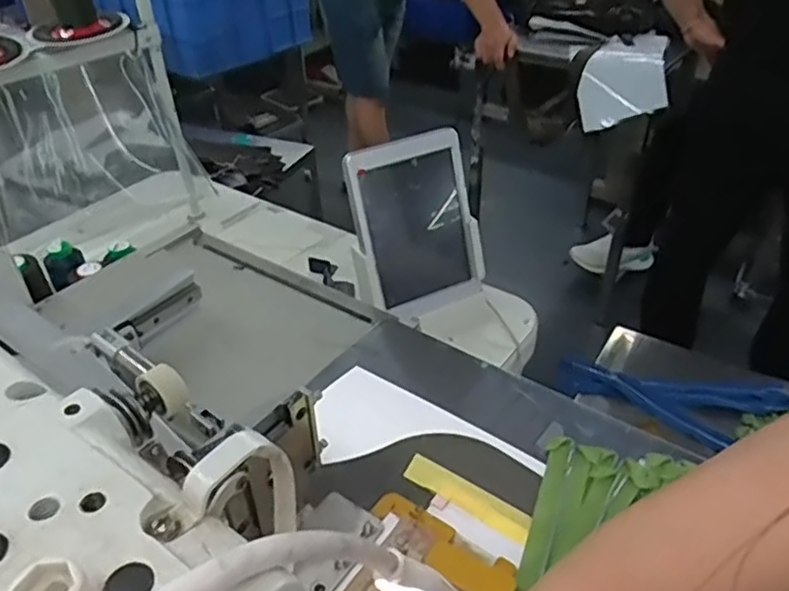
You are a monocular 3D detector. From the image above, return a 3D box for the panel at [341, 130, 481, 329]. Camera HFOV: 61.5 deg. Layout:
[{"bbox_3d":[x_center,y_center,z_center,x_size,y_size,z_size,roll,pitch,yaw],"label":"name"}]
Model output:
[{"bbox_3d":[0.032,-0.081,0.794,0.155,0.216,0.031,-21,25,-23],"label":"panel"}]

